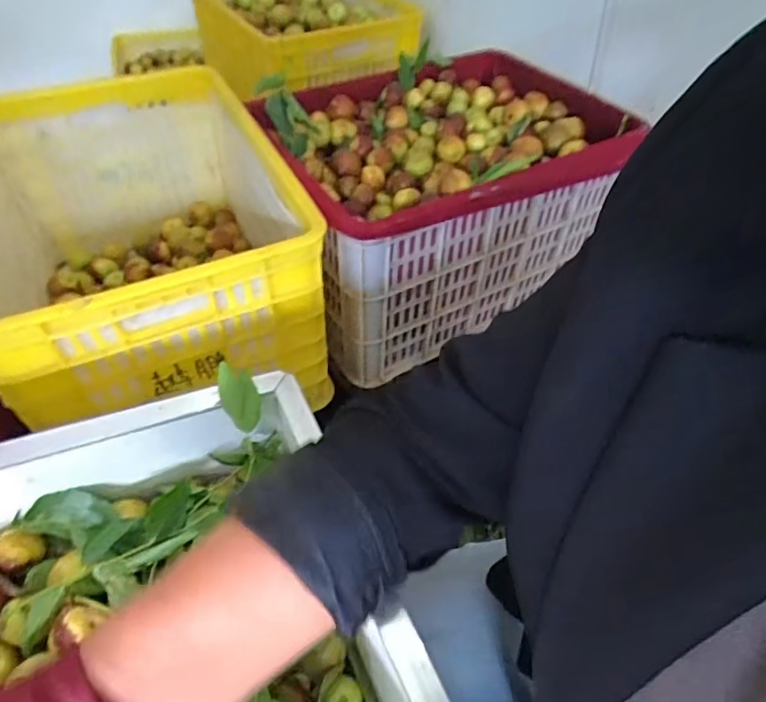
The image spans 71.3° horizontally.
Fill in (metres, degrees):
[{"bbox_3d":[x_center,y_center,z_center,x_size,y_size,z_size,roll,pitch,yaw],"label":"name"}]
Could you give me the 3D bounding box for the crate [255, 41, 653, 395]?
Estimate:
[{"bbox_3d":[0.091,-0.222,0.804,0.472,0.284,0.315,-25,54,-21],"label":"crate"}]

